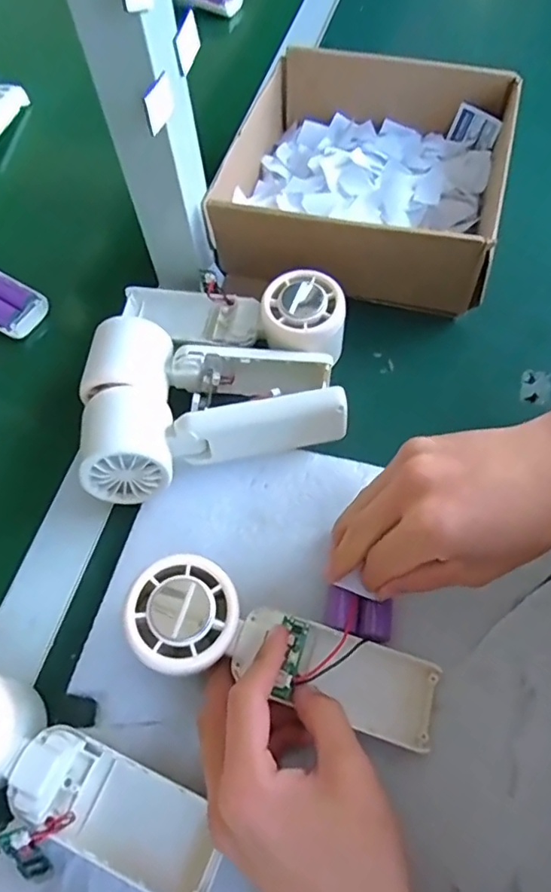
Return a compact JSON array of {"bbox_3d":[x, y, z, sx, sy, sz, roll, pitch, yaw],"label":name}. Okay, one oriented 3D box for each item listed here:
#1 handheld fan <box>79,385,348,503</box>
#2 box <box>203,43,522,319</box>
[{"bbox_3d":[-0.036,-0.009,0.347,0.158,0.048,0.061,-5,62,0],"label":"handheld fan"},{"bbox_3d":[0.073,-0.222,0.452,0.205,0.071,0.205,12,64,9],"label":"box"}]

